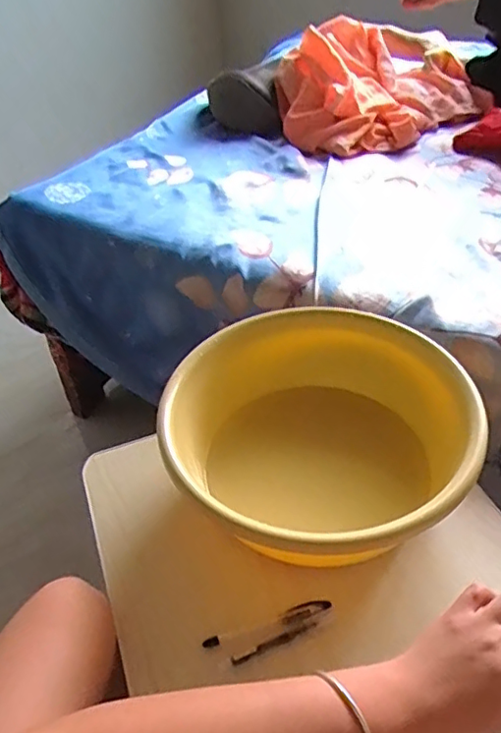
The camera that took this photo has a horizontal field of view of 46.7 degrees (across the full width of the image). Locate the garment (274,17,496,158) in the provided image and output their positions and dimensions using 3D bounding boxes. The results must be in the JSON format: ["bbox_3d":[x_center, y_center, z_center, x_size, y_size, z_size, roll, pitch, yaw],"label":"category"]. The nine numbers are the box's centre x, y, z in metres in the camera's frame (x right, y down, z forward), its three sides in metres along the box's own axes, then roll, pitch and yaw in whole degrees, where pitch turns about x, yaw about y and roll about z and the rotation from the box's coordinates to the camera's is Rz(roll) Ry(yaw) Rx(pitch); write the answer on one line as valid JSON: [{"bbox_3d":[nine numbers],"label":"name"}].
[{"bbox_3d":[0.299,-0.677,1.370,0.531,0.154,0.369,-29,47,-25],"label":"garment"}]

